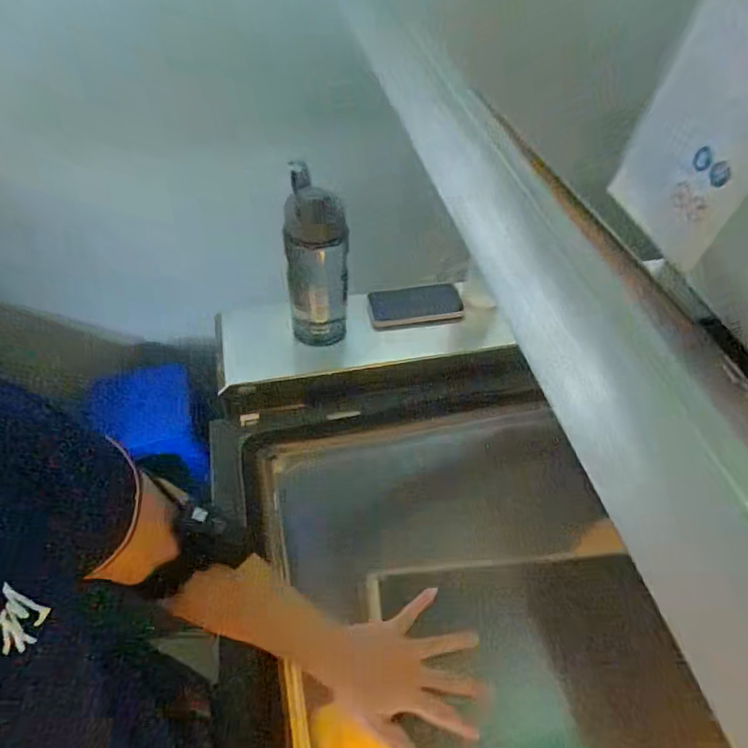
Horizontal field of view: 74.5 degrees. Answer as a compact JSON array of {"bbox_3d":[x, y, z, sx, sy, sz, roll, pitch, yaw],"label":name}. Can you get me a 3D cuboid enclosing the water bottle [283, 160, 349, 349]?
[{"bbox_3d":[-0.082,-0.145,0.727,0.092,0.278,0.068,-9,53,-11],"label":"water bottle"}]

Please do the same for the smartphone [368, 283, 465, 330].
[{"bbox_3d":[0.073,-0.112,0.826,0.162,0.073,0.005,-8,36,-12],"label":"smartphone"}]

